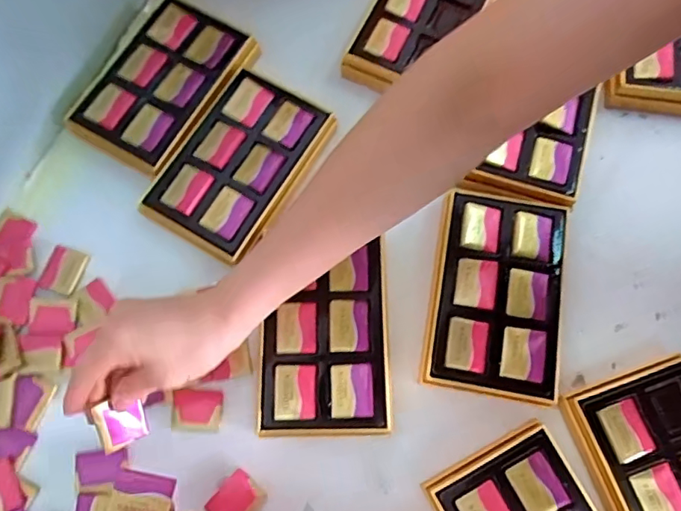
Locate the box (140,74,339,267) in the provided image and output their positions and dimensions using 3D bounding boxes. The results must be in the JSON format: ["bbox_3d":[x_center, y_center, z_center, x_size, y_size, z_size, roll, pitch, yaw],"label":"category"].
[{"bbox_3d":[-0.089,-0.079,0.464,0.102,0.032,0.158,29,76,9],"label":"box"}]

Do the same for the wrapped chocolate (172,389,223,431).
[{"bbox_3d":[-0.116,0.124,0.420,0.039,0.004,0.031,1,74,1],"label":"wrapped chocolate"}]

